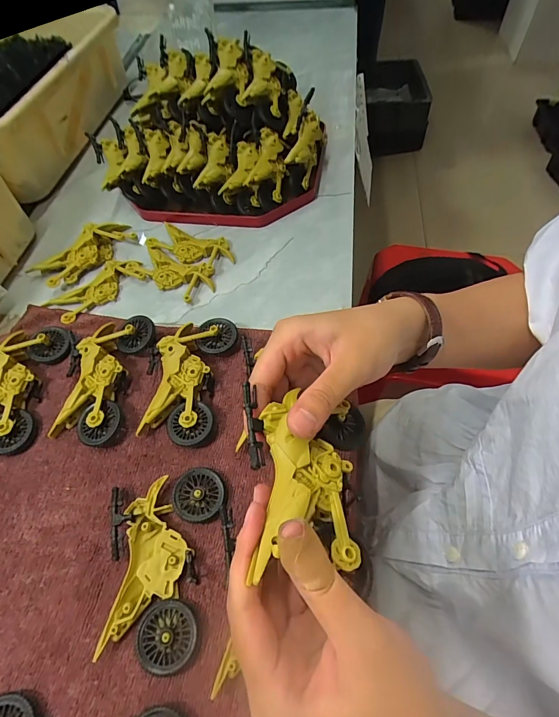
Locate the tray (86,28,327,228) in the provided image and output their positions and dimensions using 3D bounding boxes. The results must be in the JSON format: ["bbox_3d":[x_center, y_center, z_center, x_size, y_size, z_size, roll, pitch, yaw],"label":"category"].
[{"bbox_3d":[-0.083,-0.274,0.461,0.272,0.107,0.212,3,58,4],"label":"tray"}]

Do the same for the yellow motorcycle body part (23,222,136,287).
[{"bbox_3d":[-0.212,-0.117,0.417,0.110,0.026,0.040,-36,64,-19],"label":"yellow motorcycle body part"}]

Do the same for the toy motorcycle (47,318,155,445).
[{"bbox_3d":[-0.157,0.013,0.325,0.072,0.027,0.114,8,59,6],"label":"toy motorcycle"}]

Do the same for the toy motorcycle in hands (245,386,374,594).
[{"bbox_3d":[0.011,0.059,0.195,0.065,0.031,0.096,3,58,4],"label":"toy motorcycle in hands"}]

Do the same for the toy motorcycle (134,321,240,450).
[{"bbox_3d":[-0.080,0.014,0.323,0.067,0.023,0.114,8,59,7],"label":"toy motorcycle"}]

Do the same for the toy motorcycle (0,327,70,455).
[{"bbox_3d":[-0.228,0.021,0.324,0.063,0.027,0.112,4,58,4],"label":"toy motorcycle"}]

